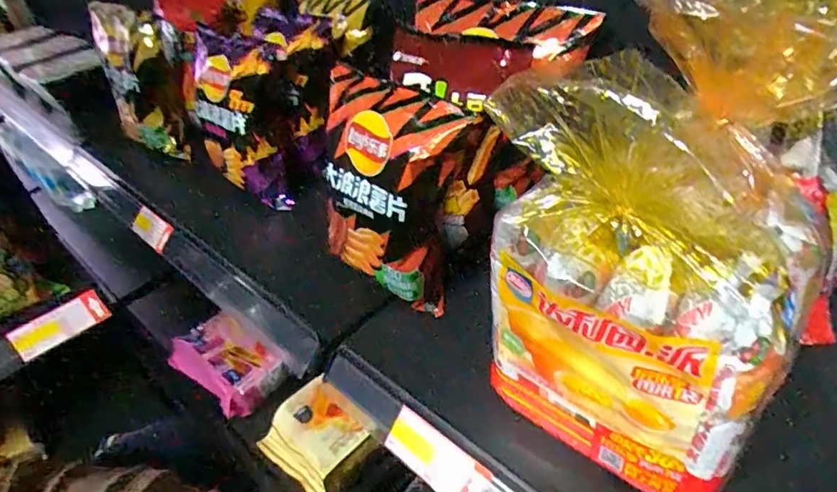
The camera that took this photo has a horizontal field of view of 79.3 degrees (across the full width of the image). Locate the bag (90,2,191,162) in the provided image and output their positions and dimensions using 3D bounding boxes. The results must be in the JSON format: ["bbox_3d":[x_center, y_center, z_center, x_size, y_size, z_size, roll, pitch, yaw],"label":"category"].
[{"bbox_3d":[-0.446,-0.259,0.846,0.160,0.244,0.079,9,41,18],"label":"bag"}]

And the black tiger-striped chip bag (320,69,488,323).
[{"bbox_3d":[-0.036,-0.053,0.491,0.169,0.181,0.074,28,50,35],"label":"black tiger-striped chip bag"}]

